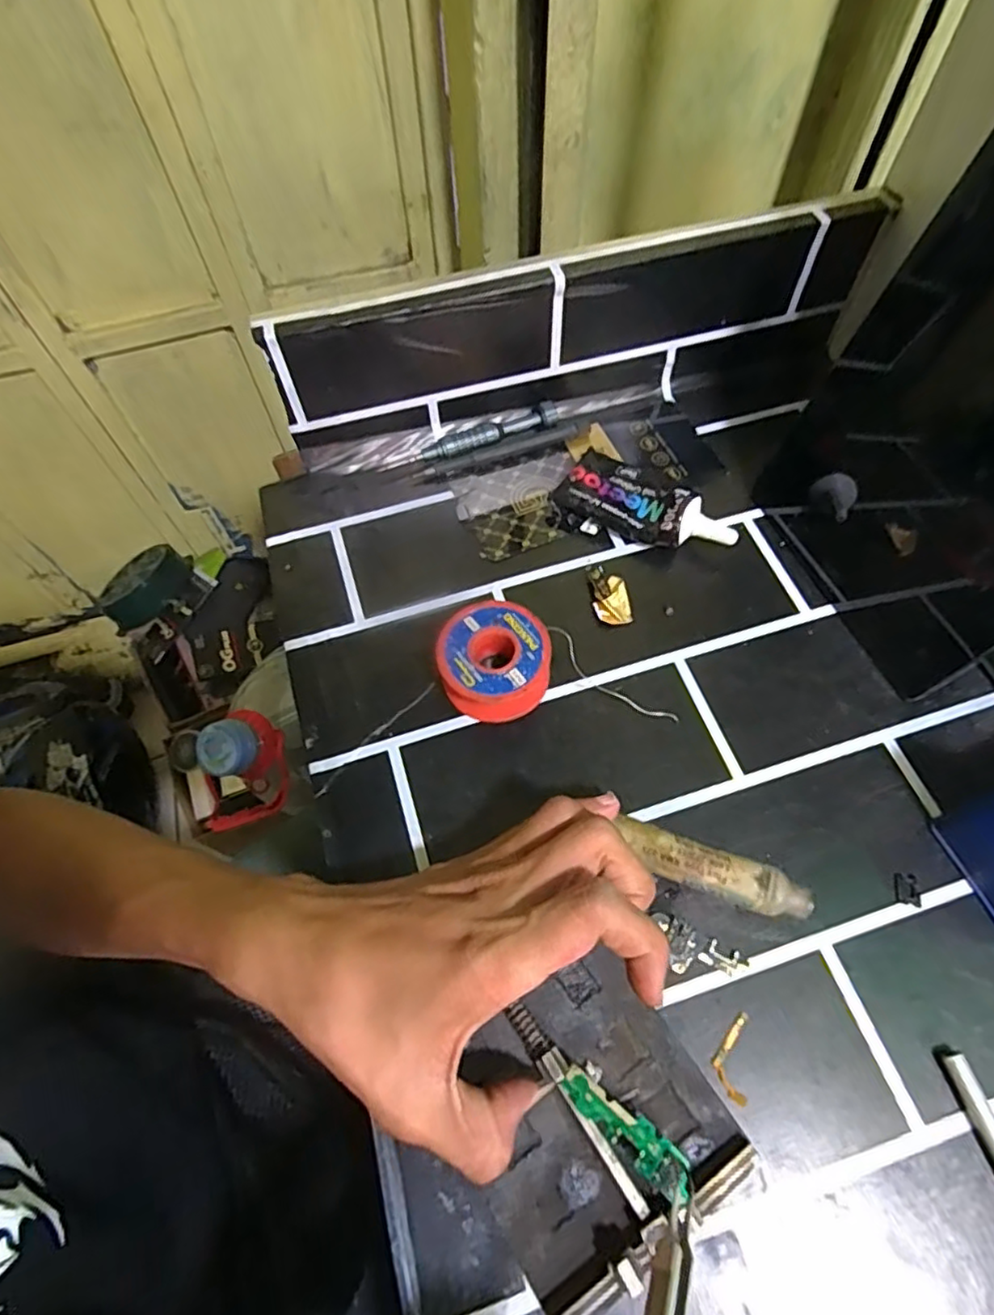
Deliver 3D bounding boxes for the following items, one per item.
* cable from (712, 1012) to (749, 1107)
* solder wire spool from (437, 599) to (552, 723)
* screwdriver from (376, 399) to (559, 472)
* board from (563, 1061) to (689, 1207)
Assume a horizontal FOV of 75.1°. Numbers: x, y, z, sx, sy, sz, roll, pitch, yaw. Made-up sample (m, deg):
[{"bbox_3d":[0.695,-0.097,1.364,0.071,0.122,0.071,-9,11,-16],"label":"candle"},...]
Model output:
[{"bbox_3d":[0.090,0.154,0.250,0.013,0.004,0.031,11,64,8],"label":"cable"},{"bbox_3d":[-0.001,0.002,0.318,0.052,0.030,0.050,-1,63,1],"label":"solder wire spool"},{"bbox_3d":[-0.016,-0.133,0.393,0.113,0.012,0.016,-19,64,-8],"label":"screwdriver"},{"bbox_3d":[0.045,0.166,0.226,0.050,0.004,0.013,35,69,22],"label":"board"}]

